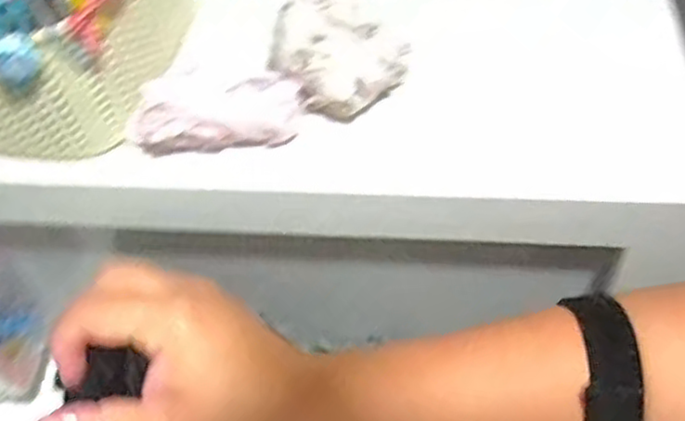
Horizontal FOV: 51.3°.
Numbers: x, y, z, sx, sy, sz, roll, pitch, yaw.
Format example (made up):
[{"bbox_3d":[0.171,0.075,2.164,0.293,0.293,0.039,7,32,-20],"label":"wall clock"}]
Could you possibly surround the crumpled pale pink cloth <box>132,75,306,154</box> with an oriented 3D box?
[{"bbox_3d":[-0.072,-0.057,0.415,0.098,0.040,0.031,-12,52,-4],"label":"crumpled pale pink cloth"}]

